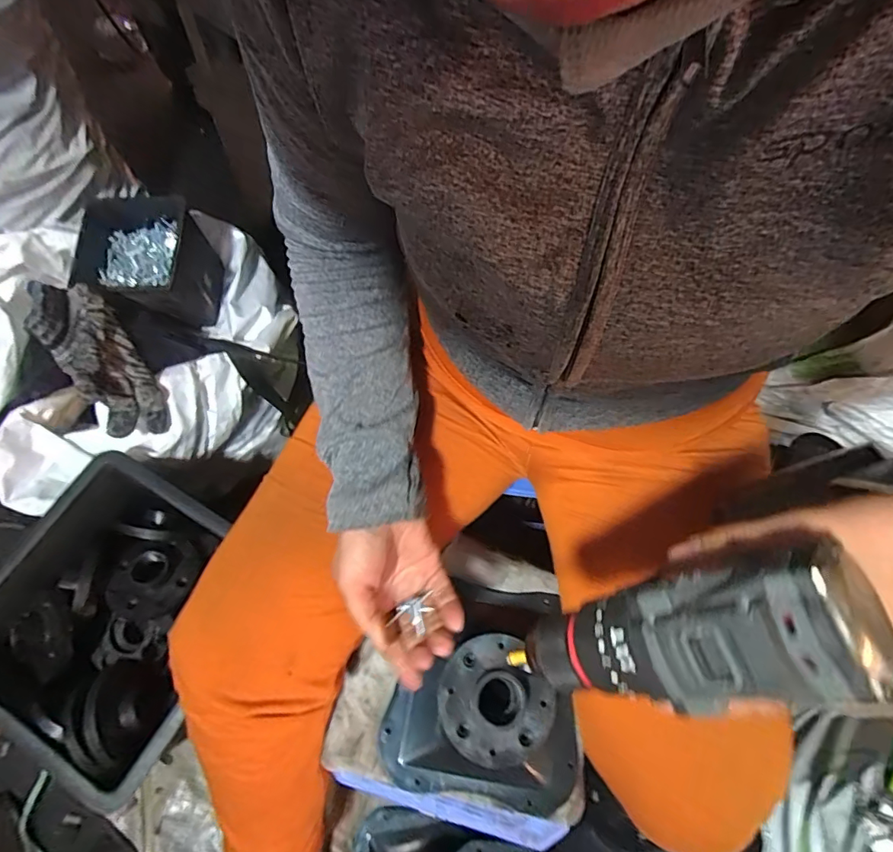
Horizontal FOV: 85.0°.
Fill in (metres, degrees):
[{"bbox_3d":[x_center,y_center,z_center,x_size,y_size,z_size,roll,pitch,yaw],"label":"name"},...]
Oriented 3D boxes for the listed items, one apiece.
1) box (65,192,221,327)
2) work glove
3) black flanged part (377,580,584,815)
[{"bbox_3d":[-0.388,-0.200,0.638,0.137,0.101,0.140,5,68,0],"label":"box"},{"bbox_3d":[-0.391,-0.070,0.548,0.078,0.059,0.193,-31,113,-14],"label":"work glove"},{"bbox_3d":[0.040,0.240,0.435,0.183,0.088,0.183,1,69,-3],"label":"black flanged part"}]

